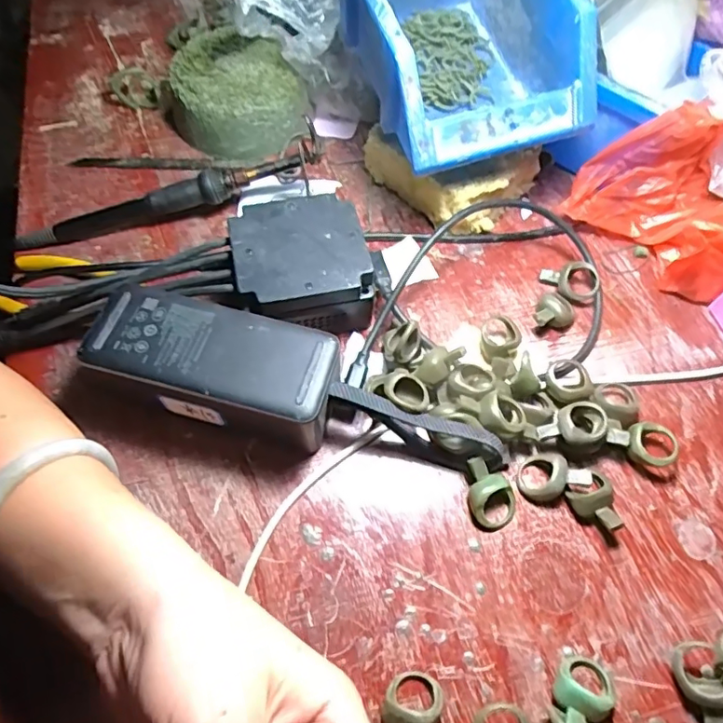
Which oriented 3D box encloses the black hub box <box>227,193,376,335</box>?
[{"bbox_3d":[-0.036,-0.055,0.335,0.075,0.053,0.075,-13,61,-8],"label":"black hub box"}]

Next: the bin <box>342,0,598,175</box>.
[{"bbox_3d":[0.060,-0.215,0.352,0.119,0.079,0.177,-15,62,-9],"label":"bin"}]

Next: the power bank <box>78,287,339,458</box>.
[{"bbox_3d":[-0.077,0.006,0.299,0.126,0.053,0.053,12,61,6],"label":"power bank"}]

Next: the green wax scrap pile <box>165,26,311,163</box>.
[{"bbox_3d":[-0.100,-0.205,0.410,0.100,0.044,0.086,41,68,20],"label":"green wax scrap pile"}]

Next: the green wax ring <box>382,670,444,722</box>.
[{"bbox_3d":[0.021,0.157,0.240,0.023,0.016,0.035,27,64,14],"label":"green wax ring"}]

